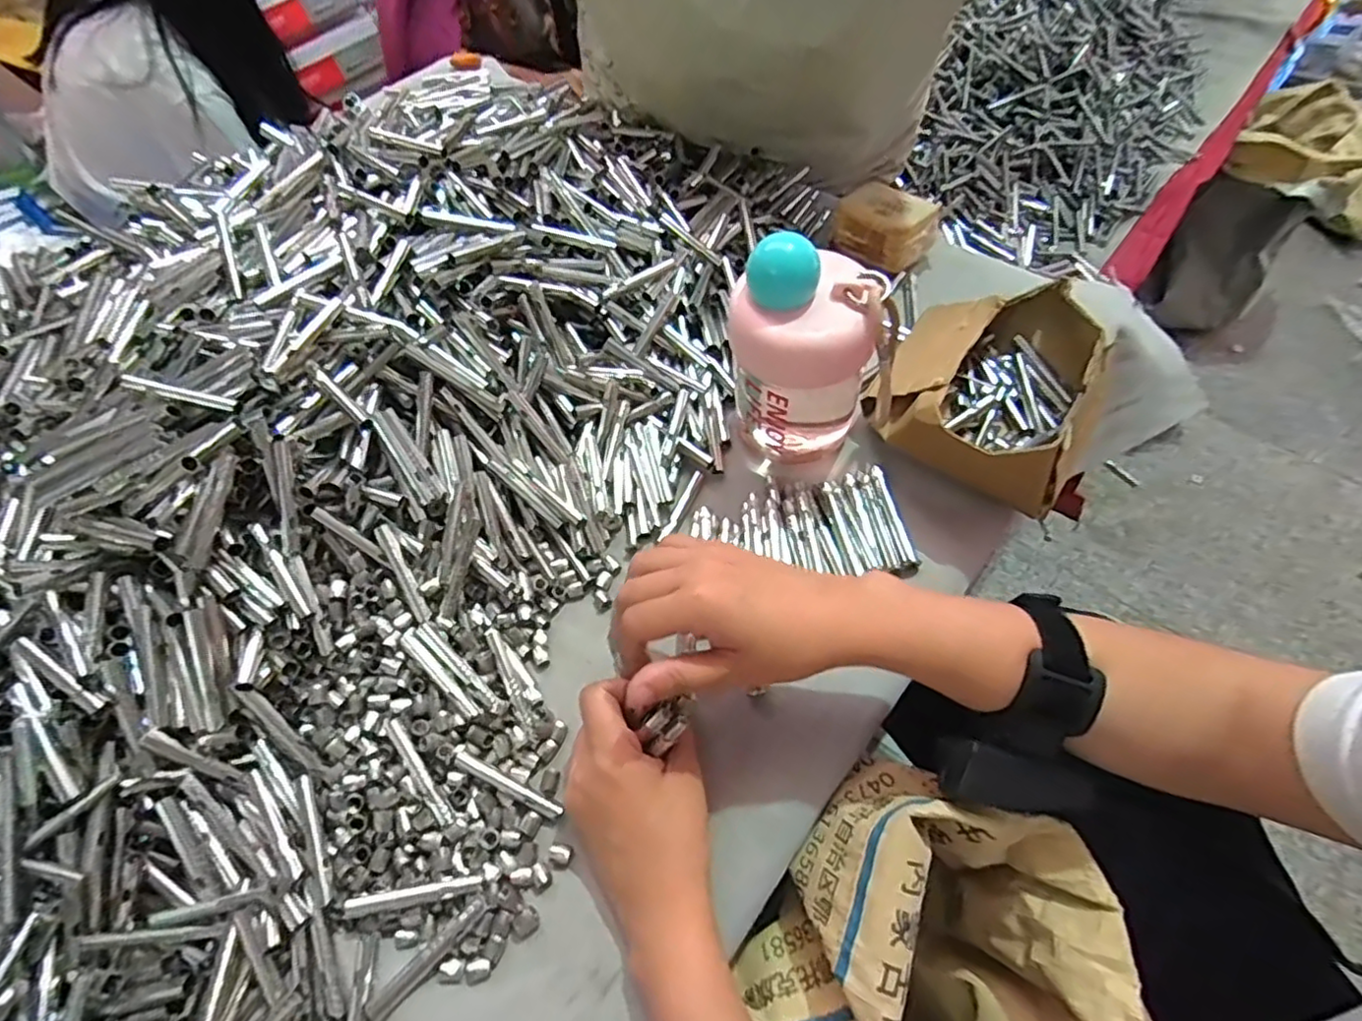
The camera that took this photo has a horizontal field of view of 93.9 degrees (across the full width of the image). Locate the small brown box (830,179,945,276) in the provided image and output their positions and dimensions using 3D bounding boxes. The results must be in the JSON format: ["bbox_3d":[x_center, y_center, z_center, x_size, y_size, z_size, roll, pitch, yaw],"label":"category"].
[{"bbox_3d":[0.184,-0.253,0.569,0.086,0.043,0.058,36,67,22],"label":"small brown box"}]

